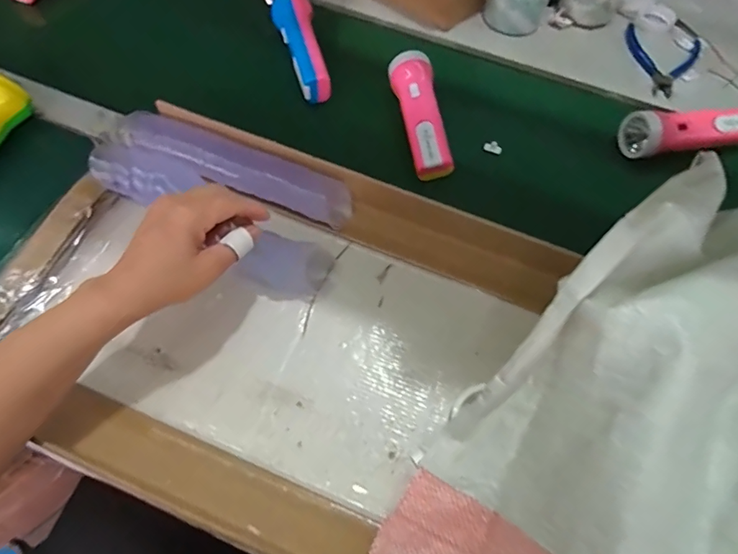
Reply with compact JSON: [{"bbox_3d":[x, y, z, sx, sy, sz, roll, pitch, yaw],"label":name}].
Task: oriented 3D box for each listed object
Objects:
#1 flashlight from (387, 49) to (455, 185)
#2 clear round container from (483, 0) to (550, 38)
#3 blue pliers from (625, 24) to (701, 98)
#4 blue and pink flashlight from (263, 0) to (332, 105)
[{"bbox_3d":[0.060,-0.192,0.562,0.051,0.041,0.160,-8,62,-6],"label":"flashlight"},{"bbox_3d":[0.210,-0.387,0.677,0.085,0.053,0.083,1,61,-1],"label":"clear round container"},{"bbox_3d":[0.417,-0.303,0.673,0.105,0.008,0.143,13,62,5],"label":"blue pliers"},{"bbox_3d":[-0.093,-0.314,0.612,0.052,0.043,0.200,-12,62,-9],"label":"blue and pink flashlight"}]

